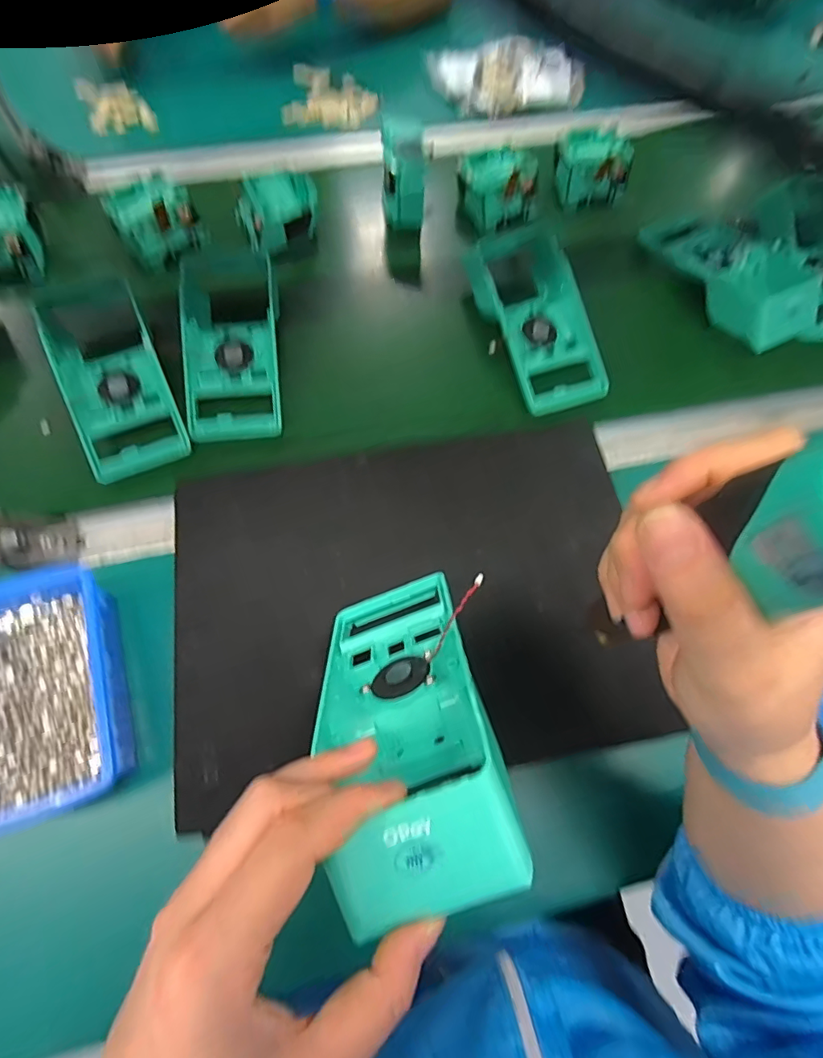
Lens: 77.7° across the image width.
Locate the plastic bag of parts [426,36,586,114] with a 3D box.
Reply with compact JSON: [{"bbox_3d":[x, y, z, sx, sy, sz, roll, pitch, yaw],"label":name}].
[{"bbox_3d":[0.119,-0.567,0.637,0.191,0.033,0.100,11,66,1],"label":"plastic bag of parts"}]

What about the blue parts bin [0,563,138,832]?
[{"bbox_3d":[-0.249,0.102,0.343,0.097,0.053,0.165,-17,68,-11],"label":"blue parts bin"}]

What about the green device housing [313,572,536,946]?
[{"bbox_3d":[-0.002,0.091,0.269,0.084,0.051,0.191,-28,30,3],"label":"green device housing"}]

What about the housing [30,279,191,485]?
[{"bbox_3d":[-0.263,-0.140,0.444,0.087,0.053,0.186,-22,69,-12],"label":"housing"}]

